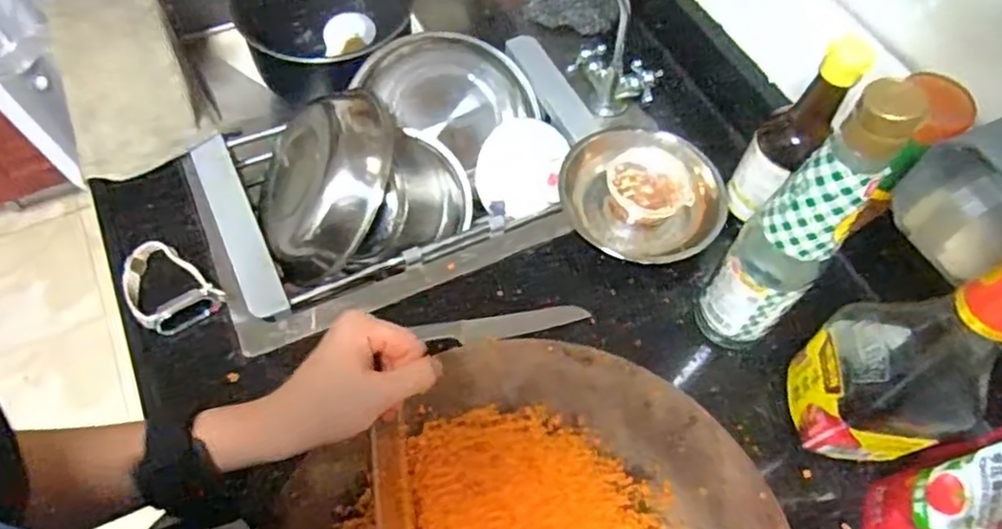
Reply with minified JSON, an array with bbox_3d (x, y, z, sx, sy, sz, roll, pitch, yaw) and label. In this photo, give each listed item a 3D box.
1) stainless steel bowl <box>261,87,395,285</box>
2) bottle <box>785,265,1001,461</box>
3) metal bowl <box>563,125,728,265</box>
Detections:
[{"bbox_3d":[-0.160,-0.071,0.609,0.078,0.155,0.162,16,38,-43],"label":"stainless steel bowl"},{"bbox_3d":[0.260,0.048,0.401,0.072,0.232,0.078,5,59,1],"label":"bottle"},{"bbox_3d":[0.128,-0.071,0.606,0.143,0.039,0.133,1,59,-1],"label":"metal bowl"}]

